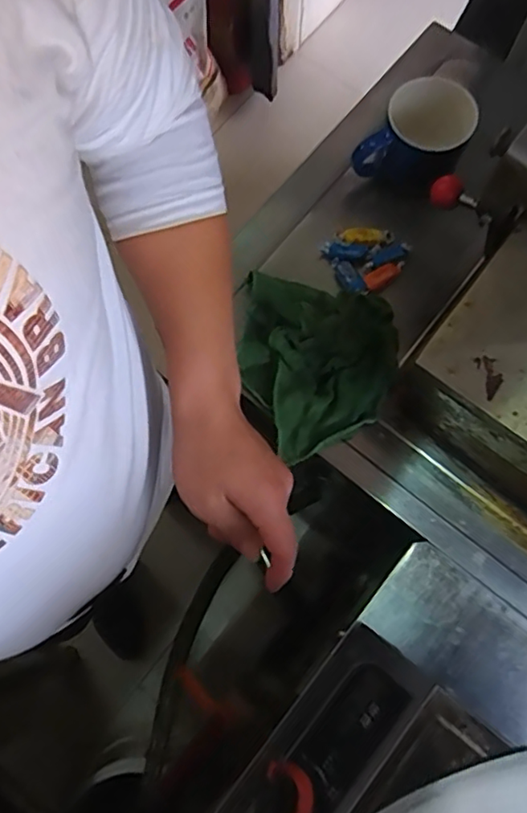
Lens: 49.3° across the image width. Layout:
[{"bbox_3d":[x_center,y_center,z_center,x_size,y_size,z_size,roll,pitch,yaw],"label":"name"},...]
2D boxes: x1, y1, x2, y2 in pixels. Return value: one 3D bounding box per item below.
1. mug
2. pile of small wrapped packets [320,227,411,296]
[{"bbox_3d":[0.177,-0.313,0.672,0.114,0.096,0.112,0,76,0],"label":"mug"},{"bbox_3d":[0.111,-0.169,0.659,0.089,0.022,0.087,-1,71,4],"label":"pile of small wrapped packets"}]

